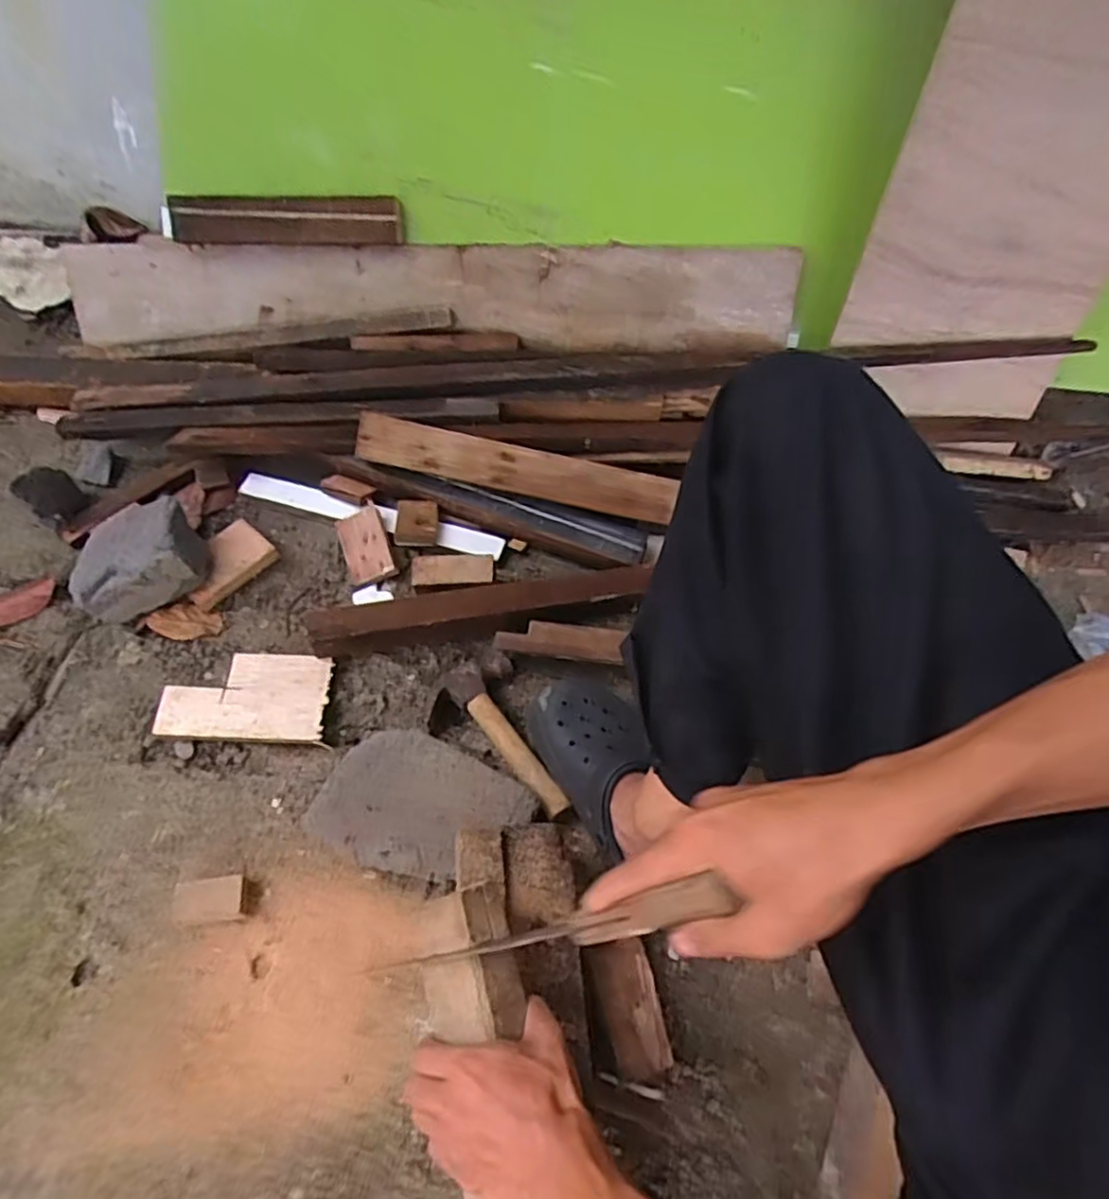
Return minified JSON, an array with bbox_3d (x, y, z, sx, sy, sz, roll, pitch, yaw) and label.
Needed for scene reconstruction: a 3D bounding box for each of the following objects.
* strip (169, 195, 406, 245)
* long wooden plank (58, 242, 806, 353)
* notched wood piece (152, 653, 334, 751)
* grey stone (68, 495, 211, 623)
[{"bbox_3d":[-0.353,-0.507,0.919,0.298,0.059,0.035,2,59,-2],"label":"strip"},{"bbox_3d":[-0.160,-0.420,0.961,0.983,0.134,0.038,1,39,0],"label":"long wooden plank"},{"bbox_3d":[-0.347,0.109,0.780,0.178,0.017,0.101,4,59,-3],"label":"notched wood piece"},{"bbox_3d":[-0.483,-0.039,0.801,0.145,0.088,0.089,-22,64,-18],"label":"grey stone"}]

